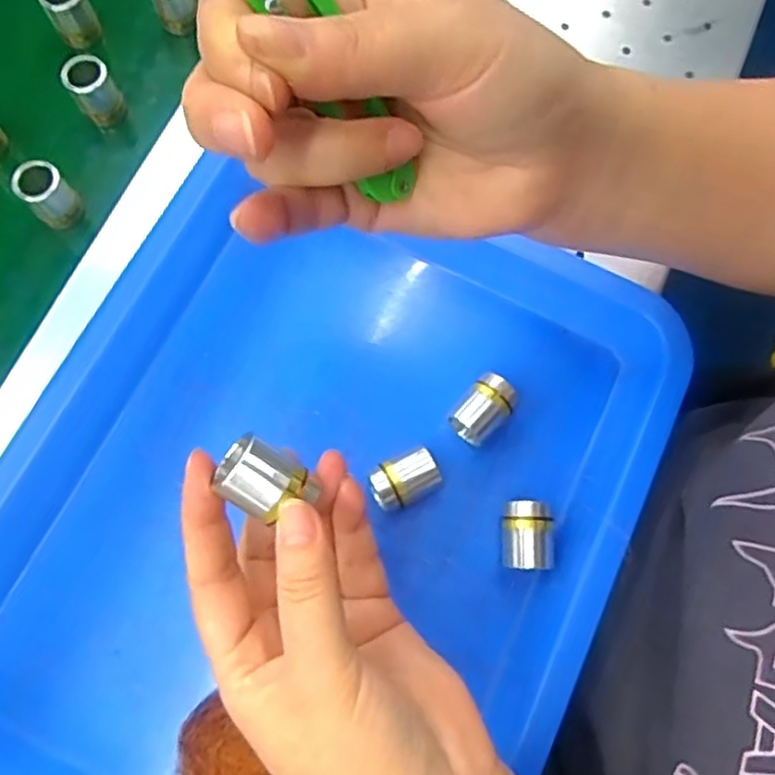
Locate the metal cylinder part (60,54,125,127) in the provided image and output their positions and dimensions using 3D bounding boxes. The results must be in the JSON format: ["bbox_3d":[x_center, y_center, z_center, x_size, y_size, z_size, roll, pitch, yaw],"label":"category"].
[{"bbox_3d":[-0.162,-0.164,0.362,0.022,0.038,0.020,1,74,-2],"label":"metal cylinder part"}]

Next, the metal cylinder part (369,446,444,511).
[{"bbox_3d":[0.008,0.043,0.301,0.032,0.022,0.021,-21,76,-8],"label":"metal cylinder part"}]

